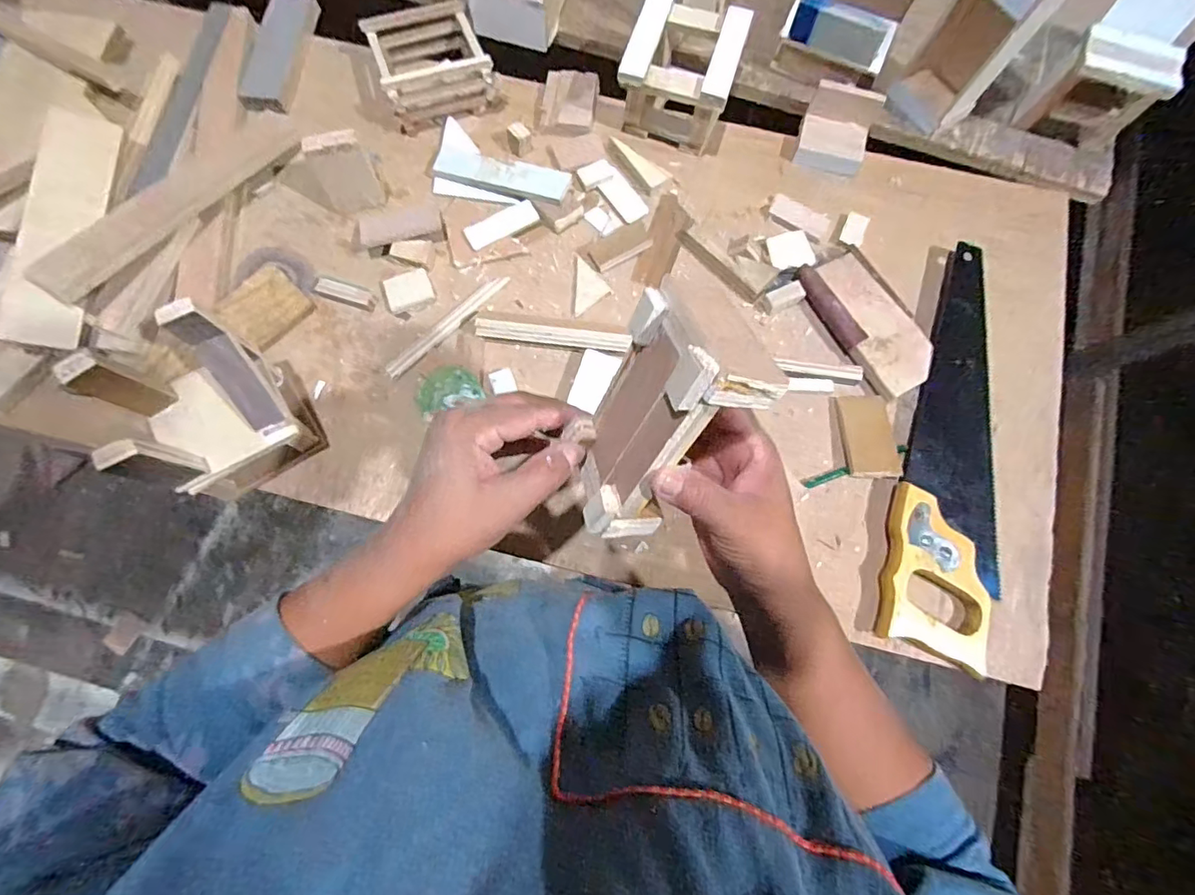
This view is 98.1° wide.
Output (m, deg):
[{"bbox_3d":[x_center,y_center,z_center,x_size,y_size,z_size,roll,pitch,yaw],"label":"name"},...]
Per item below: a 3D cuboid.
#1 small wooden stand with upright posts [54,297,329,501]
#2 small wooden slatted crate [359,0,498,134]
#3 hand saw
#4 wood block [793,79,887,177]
[{"bbox_3d":[-0.327,-0.033,0.438,0.110,0.136,0.102,-35,79,-9],"label":"small wooden stand with upright posts"},{"bbox_3d":[-0.183,-0.425,0.575,0.113,0.055,0.111,-20,77,-5],"label":"small wooden slatted crate"},{"bbox_3d":[0.344,-0.008,0.495,0.100,0.022,0.395,14,76,3],"label":"hand saw"},{"bbox_3d":[0.263,-0.348,0.569,0.076,0.046,0.079,17,76,4],"label":"wood block"}]

